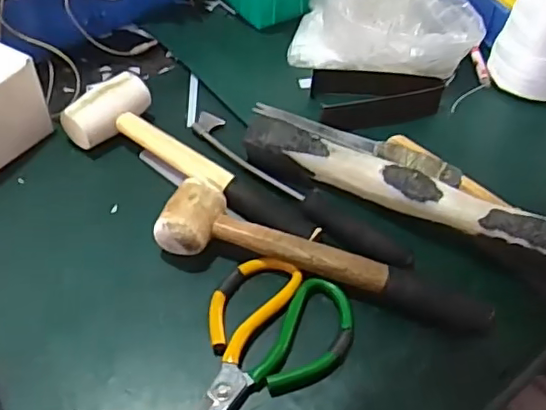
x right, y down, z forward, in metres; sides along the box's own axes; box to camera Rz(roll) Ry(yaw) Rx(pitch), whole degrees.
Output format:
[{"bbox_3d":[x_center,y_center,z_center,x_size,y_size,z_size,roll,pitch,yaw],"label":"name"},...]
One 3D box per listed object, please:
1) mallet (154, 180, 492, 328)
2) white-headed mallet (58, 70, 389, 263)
[{"bbox_3d":[0.038,0.037,0.445,0.252,0.044,0.057,13,50,8],"label":"mallet"},{"bbox_3d":[-0.046,-0.035,0.505,0.304,0.045,0.082,24,52,17],"label":"white-headed mallet"}]

